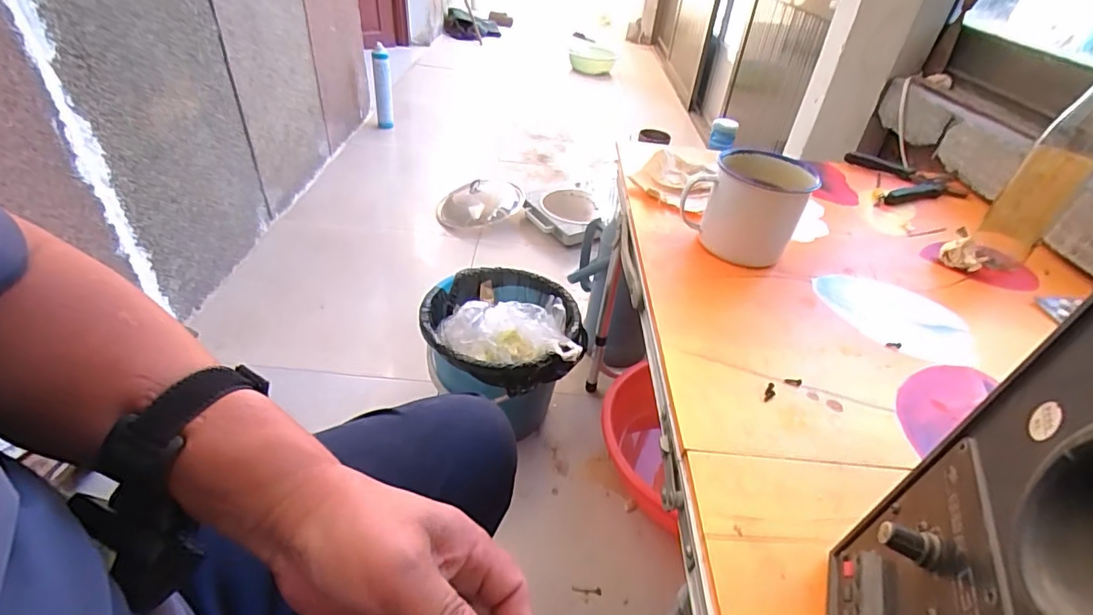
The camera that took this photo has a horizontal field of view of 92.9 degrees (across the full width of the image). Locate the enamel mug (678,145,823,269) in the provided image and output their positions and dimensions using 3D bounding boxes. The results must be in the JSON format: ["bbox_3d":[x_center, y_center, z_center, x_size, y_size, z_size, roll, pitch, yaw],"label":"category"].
[{"bbox_3d":[0.216,-0.113,0.577,0.119,0.104,0.090,12,39,6],"label":"enamel mug"}]

